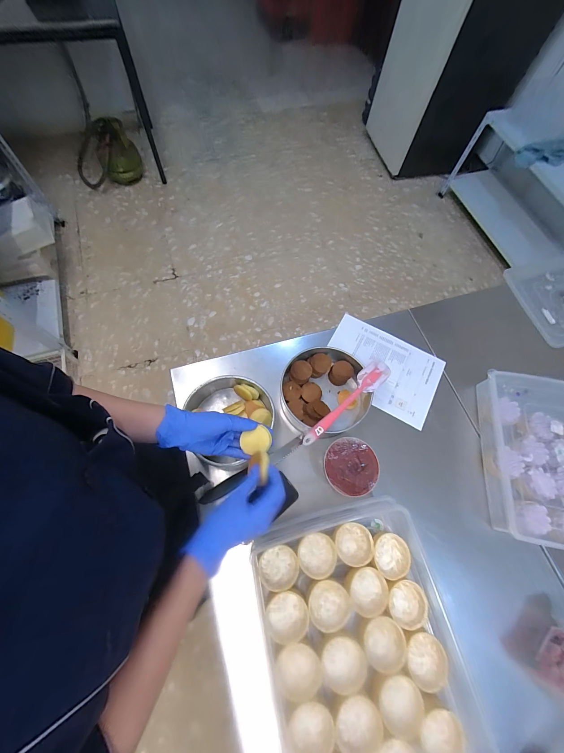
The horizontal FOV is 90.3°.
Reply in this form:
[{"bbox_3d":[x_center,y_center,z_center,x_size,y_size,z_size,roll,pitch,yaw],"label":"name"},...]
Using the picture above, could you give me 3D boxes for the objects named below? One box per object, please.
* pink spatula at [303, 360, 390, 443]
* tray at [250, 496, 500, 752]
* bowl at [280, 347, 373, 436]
[{"bbox_3d":[0.137,0.050,0.606,0.256,0.018,0.046,-37,75,-16],"label":"pink spatula"},{"bbox_3d":[0.128,0.425,0.441,0.308,0.073,0.385,-10,70,-8],"label":"tray"},{"bbox_3d":[0.096,0.035,0.659,0.207,0.074,0.189,1,69,-3],"label":"bowl"}]

